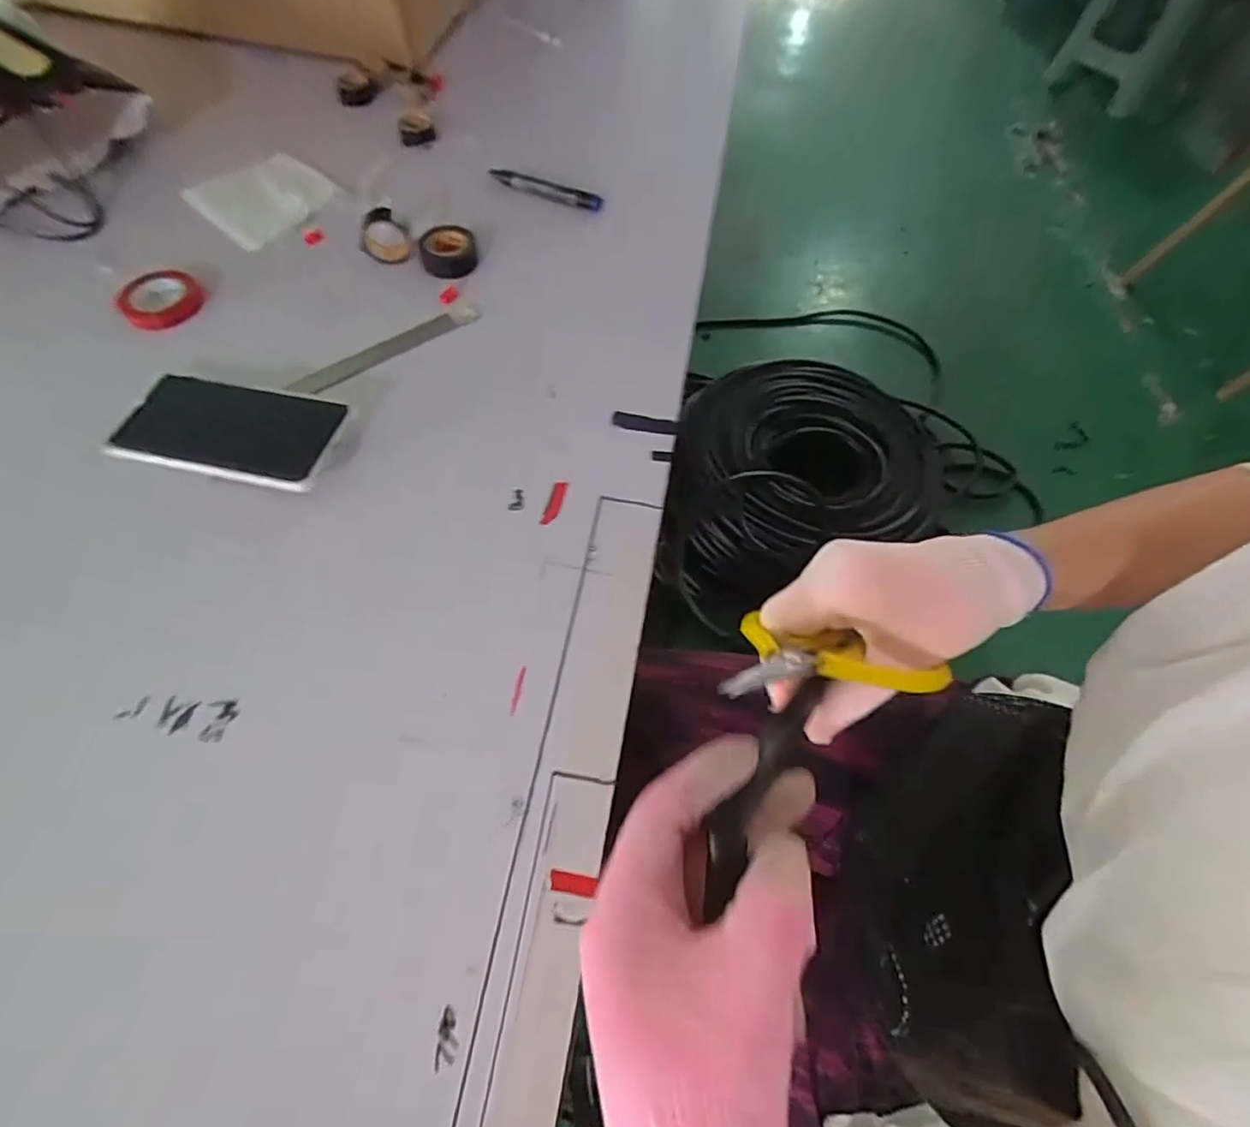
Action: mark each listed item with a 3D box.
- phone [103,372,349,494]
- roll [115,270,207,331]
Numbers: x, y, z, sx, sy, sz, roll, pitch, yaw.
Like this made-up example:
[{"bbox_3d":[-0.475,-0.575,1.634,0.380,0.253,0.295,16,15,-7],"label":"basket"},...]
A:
[{"bbox_3d":[-0.282,-0.097,0.435,0.164,0.007,0.080,11,61,9],"label":"phone"},{"bbox_3d":[-0.388,-0.222,0.508,0.067,0.017,0.060,33,65,14],"label":"roll"}]

